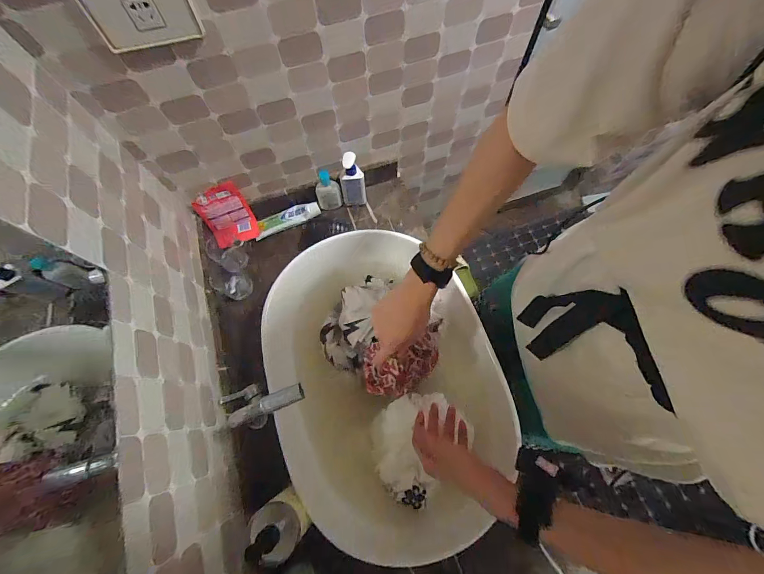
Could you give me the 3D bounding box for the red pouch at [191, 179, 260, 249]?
[{"bbox_3d":[-0.383,-0.167,0.813,0.112,0.161,0.064,-25,50,-7],"label":"red pouch"}]

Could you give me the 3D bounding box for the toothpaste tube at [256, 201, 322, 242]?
[{"bbox_3d":[-0.253,-0.183,0.870,0.176,0.025,0.045,-24,71,-7],"label":"toothpaste tube"}]

